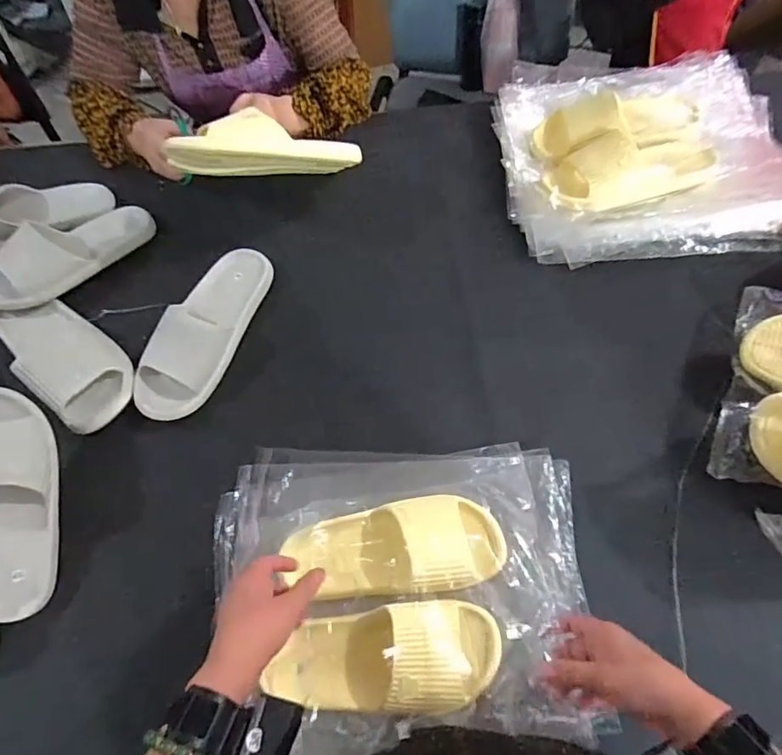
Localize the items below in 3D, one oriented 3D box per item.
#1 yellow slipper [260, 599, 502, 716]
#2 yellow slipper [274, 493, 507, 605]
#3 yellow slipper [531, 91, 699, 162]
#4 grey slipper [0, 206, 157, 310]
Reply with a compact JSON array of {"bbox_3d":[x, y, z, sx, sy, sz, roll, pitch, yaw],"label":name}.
[{"bbox_3d":[-0.007,0.284,0.507,0.232,0.050,0.094,-5,64,1],"label":"yellow slipper"},{"bbox_3d":[0.007,0.181,0.539,0.229,0.066,0.098,-6,64,-2],"label":"yellow slipper"},{"bbox_3d":[0.349,-0.396,0.778,0.247,0.059,0.093,-6,64,1],"label":"yellow slipper"},{"bbox_3d":[-0.489,-0.195,0.759,0.093,0.069,0.255,40,61,19],"label":"grey slipper"}]

